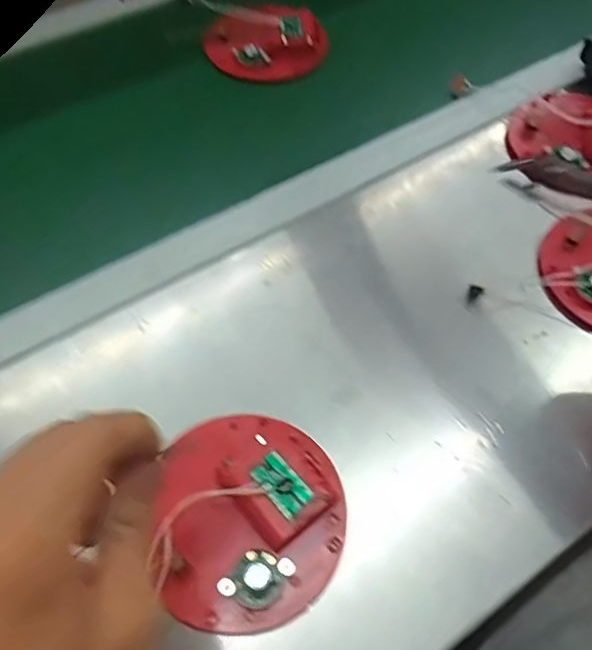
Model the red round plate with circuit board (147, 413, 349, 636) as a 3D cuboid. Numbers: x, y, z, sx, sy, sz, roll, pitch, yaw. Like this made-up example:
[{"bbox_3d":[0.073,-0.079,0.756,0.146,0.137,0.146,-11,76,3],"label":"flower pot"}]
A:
[{"bbox_3d":[-0.024,0.106,0.341,0.102,0.027,0.119,-5,58,-3],"label":"red round plate with circuit board"}]

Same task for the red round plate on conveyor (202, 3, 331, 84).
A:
[{"bbox_3d":[-0.031,-0.295,0.609,0.120,0.028,0.096,-6,58,-4],"label":"red round plate on conveyor"}]

